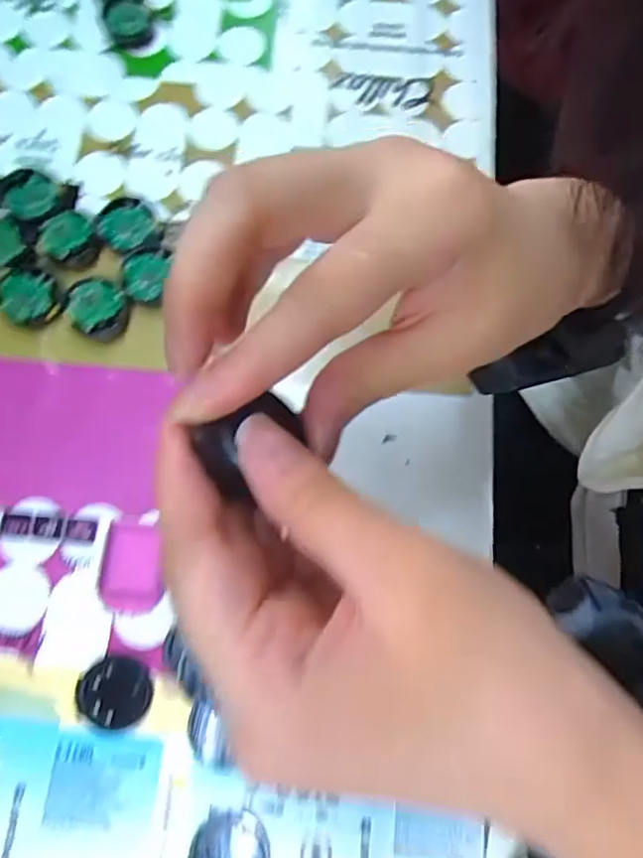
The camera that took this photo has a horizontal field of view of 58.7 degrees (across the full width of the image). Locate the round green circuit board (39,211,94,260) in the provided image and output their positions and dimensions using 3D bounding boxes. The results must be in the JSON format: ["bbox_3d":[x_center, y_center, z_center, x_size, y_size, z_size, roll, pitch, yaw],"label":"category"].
[{"bbox_3d":[-0.128,-0.097,0.284,0.024,0.004,0.026,-1,75,3],"label":"round green circuit board"}]

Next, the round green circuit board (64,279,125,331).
[{"bbox_3d":[-0.110,-0.061,0.274,0.025,0.004,0.025,-1,74,3],"label":"round green circuit board"}]

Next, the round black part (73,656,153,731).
[{"bbox_3d":[-0.085,0.107,0.233,0.030,0.004,0.026,6,74,1],"label":"round black part"}]

